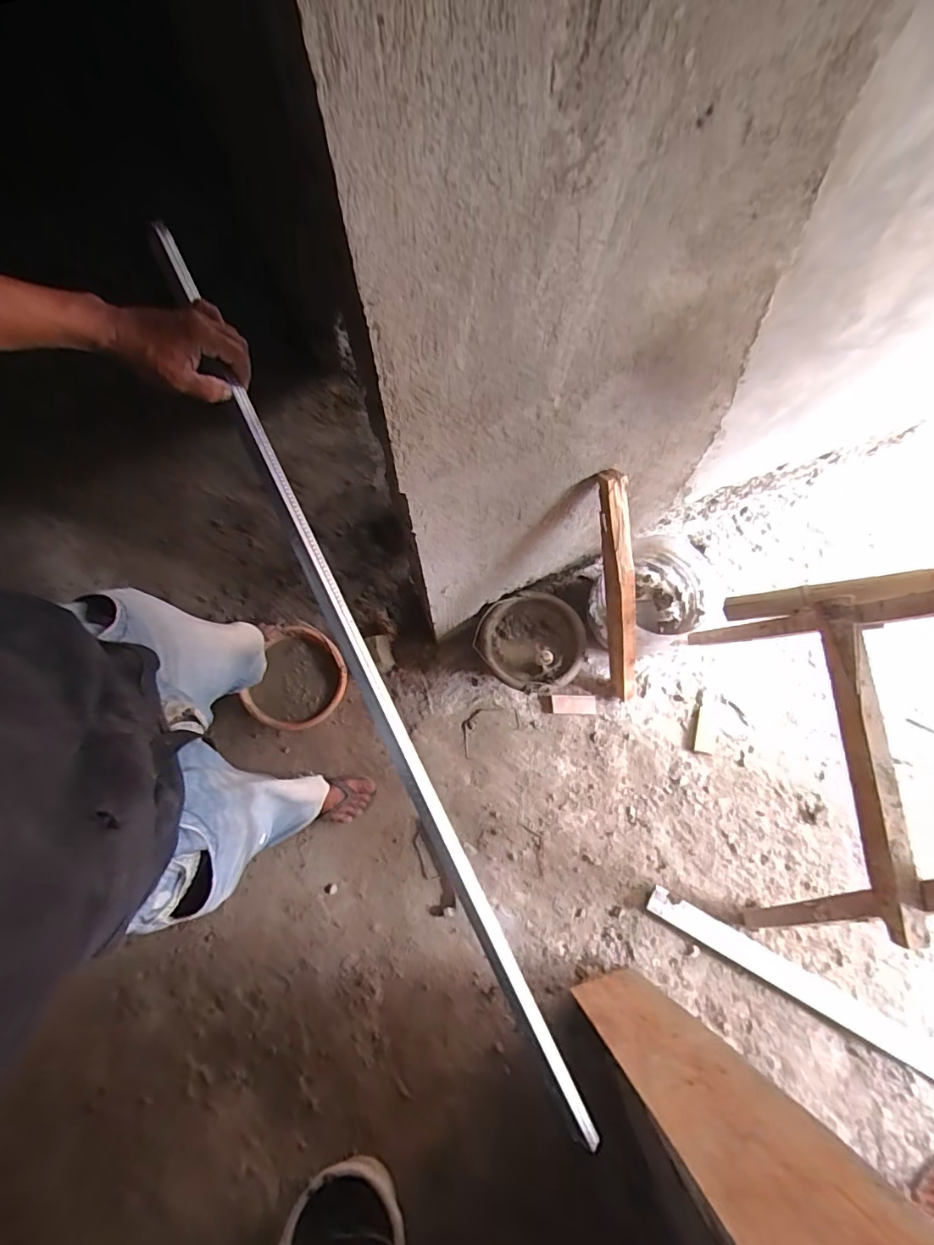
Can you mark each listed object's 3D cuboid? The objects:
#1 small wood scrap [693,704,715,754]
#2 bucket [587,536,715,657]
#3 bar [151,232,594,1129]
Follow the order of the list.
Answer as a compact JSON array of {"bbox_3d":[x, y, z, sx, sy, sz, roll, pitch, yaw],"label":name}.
[{"bbox_3d":[0.614,0.278,1.369,0.049,0.007,0.120,15,72,5],"label":"small wood scrap"},{"bbox_3d":[0.443,-0.045,1.348,0.251,0.257,0.243,0,71,0],"label":"bucket"},{"bbox_3d":[-0.089,0.069,0.556,0.031,0.021,1.009,-25,91,-8],"label":"bar"}]

